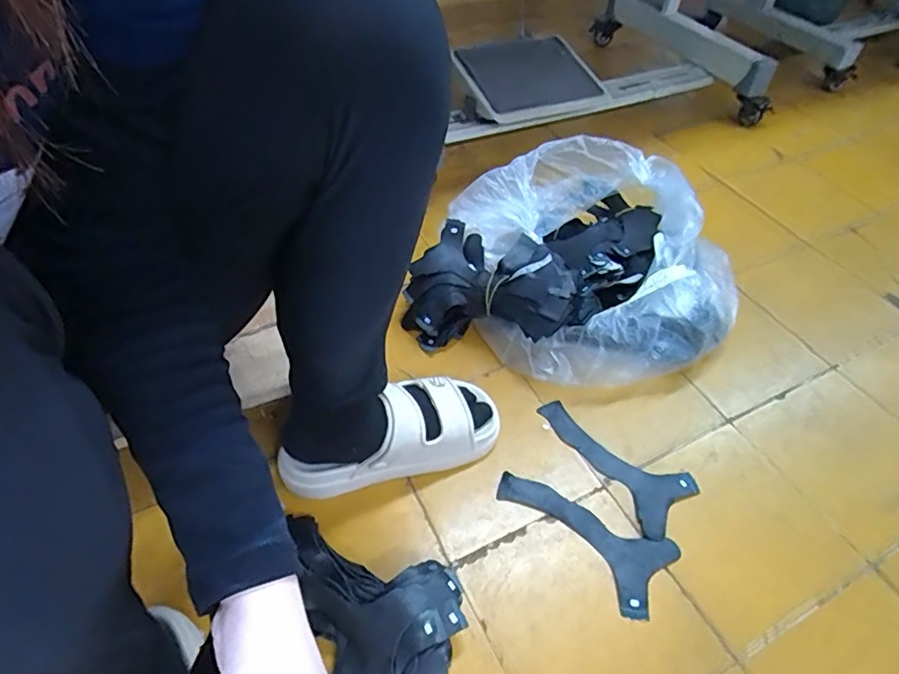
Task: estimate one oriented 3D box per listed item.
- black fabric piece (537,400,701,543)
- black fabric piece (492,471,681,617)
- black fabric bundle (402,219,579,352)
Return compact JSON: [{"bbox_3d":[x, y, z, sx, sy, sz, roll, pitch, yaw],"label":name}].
[{"bbox_3d":[0.203,0.138,0.666,0.090,0.009,0.197,-24,55,-23],"label":"black fabric piece"},{"bbox_3d":[0.141,0.209,0.606,0.193,0.006,0.090,32,54,22],"label":"black fabric piece"},{"bbox_3d":[0.055,-0.060,0.757,0.222,0.113,0.136,10,49,5],"label":"black fabric bundle"}]

